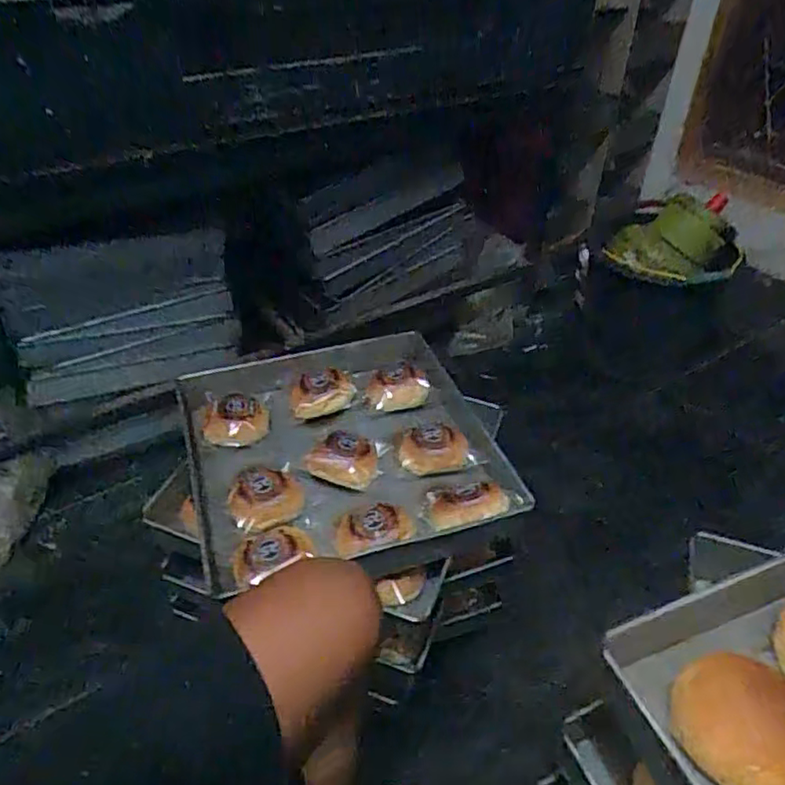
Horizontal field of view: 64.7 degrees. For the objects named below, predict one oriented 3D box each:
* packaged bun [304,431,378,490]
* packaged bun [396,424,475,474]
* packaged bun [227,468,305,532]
[{"bbox_3d":[-0.065,0.092,0.867,0.097,0.038,0.073,20,44,22],"label":"packaged bun"},{"bbox_3d":[0.060,0.077,0.885,0.103,0.037,0.069,-1,40,-2],"label":"packaged bun"},{"bbox_3d":[-0.163,0.137,0.816,0.094,0.037,0.089,0,40,0],"label":"packaged bun"}]

